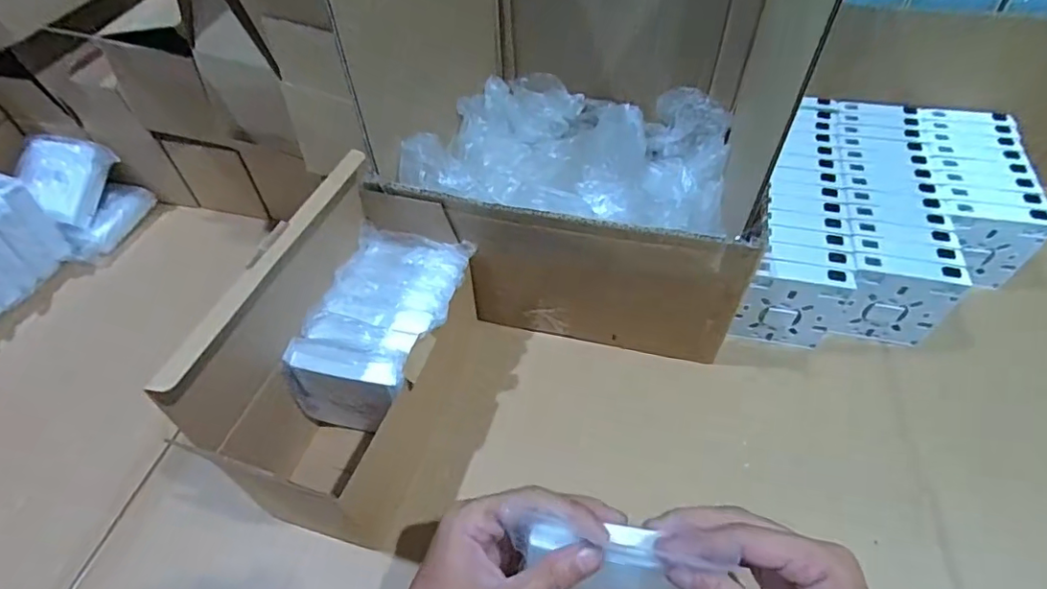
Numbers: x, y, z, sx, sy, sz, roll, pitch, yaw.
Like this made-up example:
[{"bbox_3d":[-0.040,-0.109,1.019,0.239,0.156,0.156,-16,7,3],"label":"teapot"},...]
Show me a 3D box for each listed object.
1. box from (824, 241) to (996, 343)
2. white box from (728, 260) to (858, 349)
[{"bbox_3d":[0.317,0.006,0.472,0.083,0.086,0.022,9,48,12],"label":"box"},{"bbox_3d":[0.230,0.010,0.472,0.076,0.086,0.021,8,48,12],"label":"white box"}]

